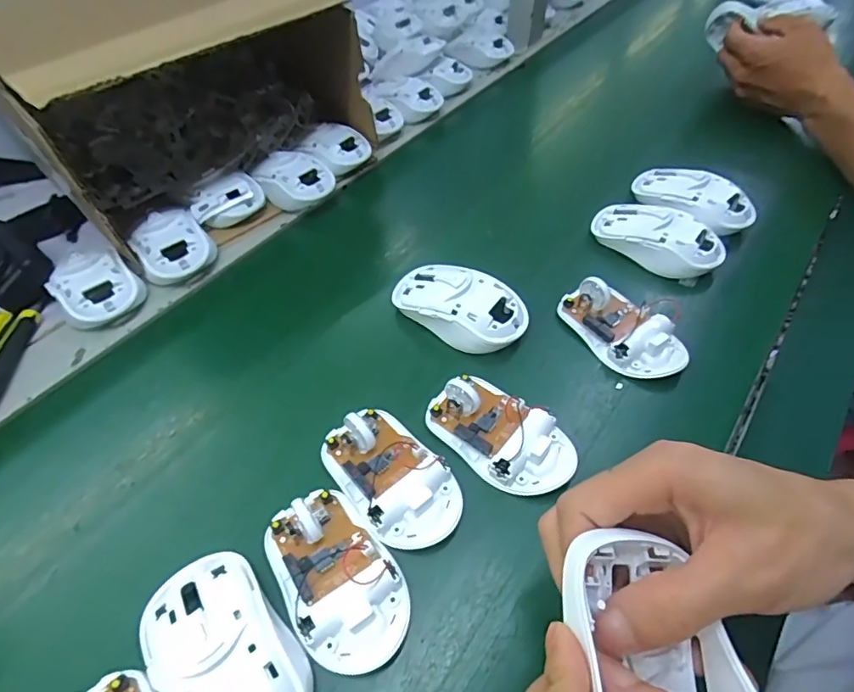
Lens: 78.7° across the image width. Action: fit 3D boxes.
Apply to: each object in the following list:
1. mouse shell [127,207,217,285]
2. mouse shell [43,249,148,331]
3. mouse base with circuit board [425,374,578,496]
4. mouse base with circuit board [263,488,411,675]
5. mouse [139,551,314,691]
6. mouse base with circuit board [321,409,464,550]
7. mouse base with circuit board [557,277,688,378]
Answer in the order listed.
[{"bbox_3d":[-0.212,-0.082,0.438,0.058,0.030,0.066,-27,55,-19],"label":"mouse shell"},{"bbox_3d":[-0.259,-0.043,0.410,0.058,0.030,0.063,-34,57,-23],"label":"mouse shell"},{"bbox_3d":[0.048,0.051,0.325,0.057,0.024,0.092,-37,59,-25],"label":"mouse base with circuit board"},{"bbox_3d":[-0.049,0.120,0.273,0.056,0.020,0.092,-31,56,-22],"label":"mouse base with circuit board"},{"bbox_3d":[-0.096,0.147,0.246,0.058,0.028,0.103,-35,58,-24],"label":"mouse"},{"bbox_3d":[-0.021,0.074,0.308,0.058,0.020,0.090,-36,58,-24],"label":"mouse base with circuit board"},{"bbox_3d":[0.144,-0.014,0.379,0.052,0.025,0.092,-30,56,-21],"label":"mouse base with circuit board"}]

